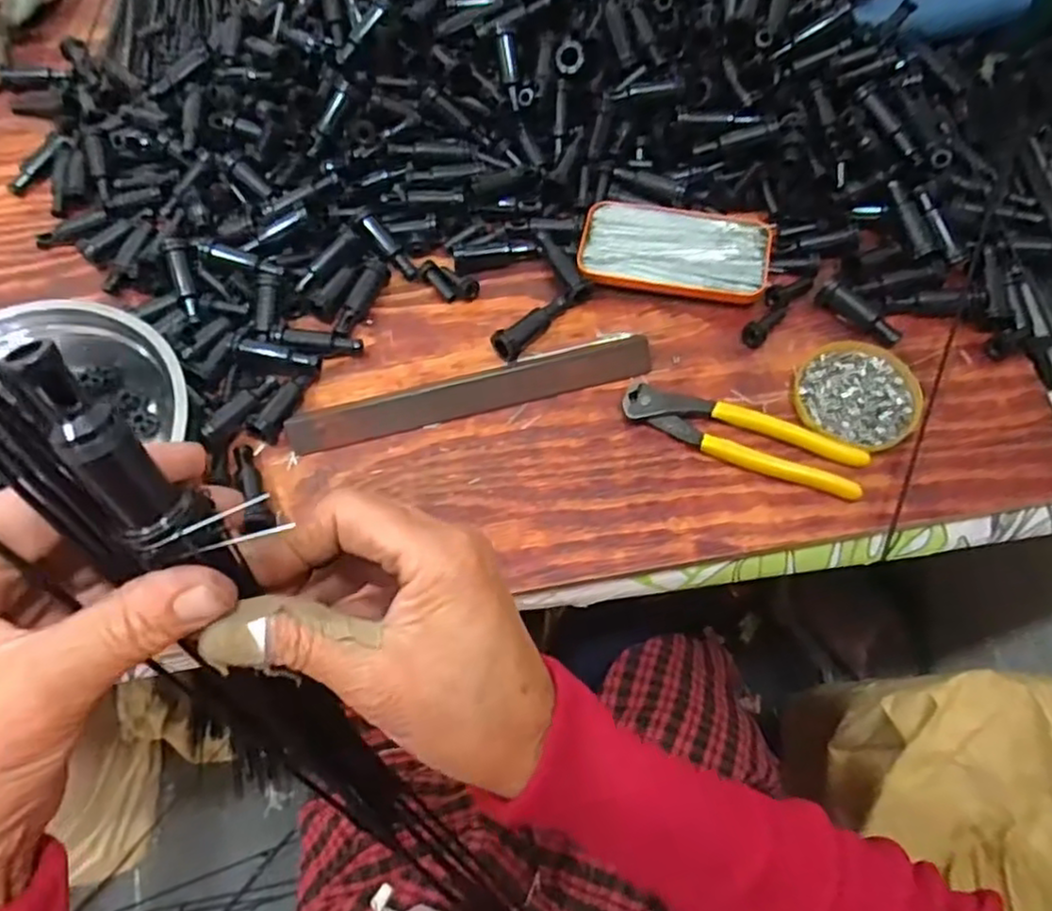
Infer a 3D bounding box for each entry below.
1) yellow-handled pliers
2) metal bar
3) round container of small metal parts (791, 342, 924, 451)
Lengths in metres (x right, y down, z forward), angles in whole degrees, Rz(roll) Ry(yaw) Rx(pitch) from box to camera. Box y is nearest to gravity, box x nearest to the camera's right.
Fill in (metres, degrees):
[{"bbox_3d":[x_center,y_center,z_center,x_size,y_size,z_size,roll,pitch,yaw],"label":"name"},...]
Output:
[{"bbox_3d":[0.148,-0.014,0.486,0.164,0.019,0.037,21,67,12],"label":"yellow-handled pliers"},{"bbox_3d":[-0.039,-0.046,0.510,0.264,0.008,0.029,-14,64,-4],"label":"metal bar"},{"bbox_3d":[0.234,-0.046,0.495,0.082,0.013,0.081,-1,64,2],"label":"round container of small metal parts"}]

